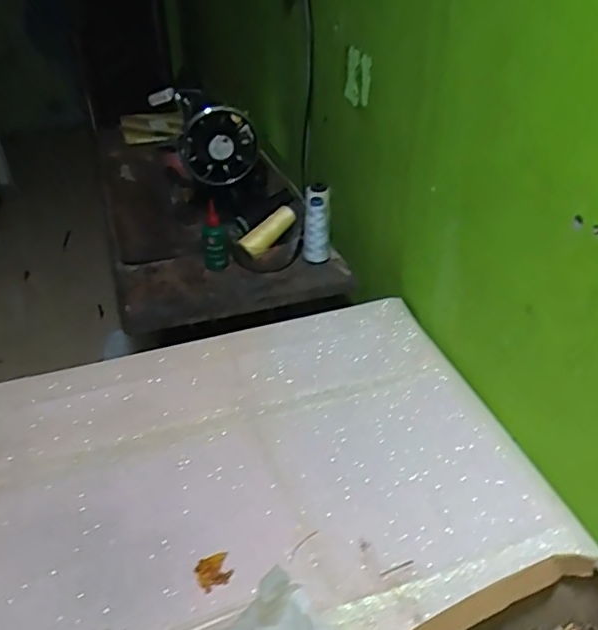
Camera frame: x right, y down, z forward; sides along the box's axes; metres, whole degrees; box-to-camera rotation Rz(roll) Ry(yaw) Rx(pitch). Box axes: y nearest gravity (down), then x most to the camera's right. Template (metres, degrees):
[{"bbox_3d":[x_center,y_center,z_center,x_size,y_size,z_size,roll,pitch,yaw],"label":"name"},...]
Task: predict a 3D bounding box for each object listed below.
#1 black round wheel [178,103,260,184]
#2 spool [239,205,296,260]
[{"bbox_3d":[-0.139,-0.295,1.033,0.133,0.129,0.032,-7,38,-9],"label":"black round wheel"},{"bbox_3d":[-0.052,-0.145,1.012,0.108,0.037,0.034,-44,48,-9],"label":"spool"}]

